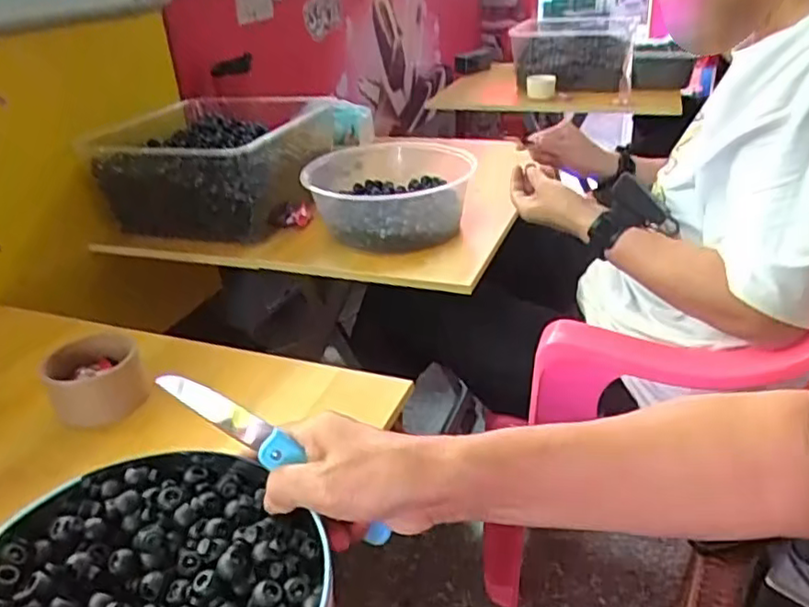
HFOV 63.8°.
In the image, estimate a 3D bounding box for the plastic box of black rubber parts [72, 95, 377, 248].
[{"bbox_3d":[-0.289,-0.272,1.151,0.307,0.150,0.529,5,30,15],"label":"plastic box of black rubber parts"}]

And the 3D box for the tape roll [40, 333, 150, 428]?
[{"bbox_3d":[-0.286,0.069,0.603,0.082,0.048,0.088,-17,31,-24],"label":"tape roll"}]

